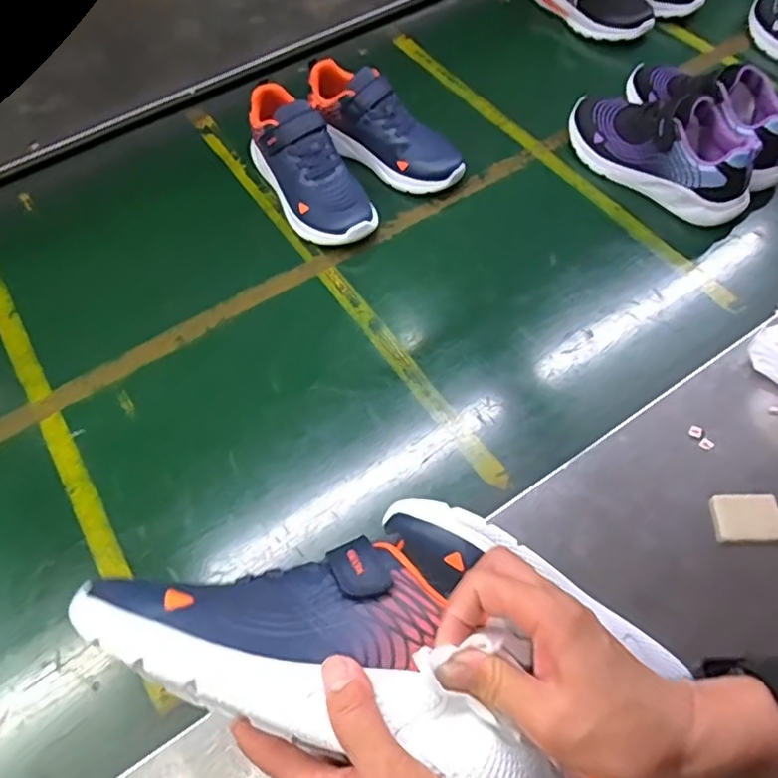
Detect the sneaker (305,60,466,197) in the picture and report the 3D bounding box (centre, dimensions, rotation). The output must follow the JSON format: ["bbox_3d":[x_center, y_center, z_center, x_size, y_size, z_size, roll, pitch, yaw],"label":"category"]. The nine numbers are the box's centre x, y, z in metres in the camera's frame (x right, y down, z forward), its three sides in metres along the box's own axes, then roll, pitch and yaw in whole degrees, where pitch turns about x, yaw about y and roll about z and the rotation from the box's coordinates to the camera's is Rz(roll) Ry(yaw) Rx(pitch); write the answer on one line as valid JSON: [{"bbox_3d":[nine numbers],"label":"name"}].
[{"bbox_3d":[-0.013,-0.342,0.801,0.234,0.095,0.071,39,67,22],"label":"sneaker"}]

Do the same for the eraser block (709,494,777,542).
[{"bbox_3d":[0.322,0.115,0.548,0.059,0.010,0.043,1,59,3],"label":"eraser block"}]

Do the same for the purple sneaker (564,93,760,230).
[{"bbox_3d":[0.350,-0.315,0.782,0.096,0.103,0.253,-41,66,-19],"label":"purple sneaker"}]

